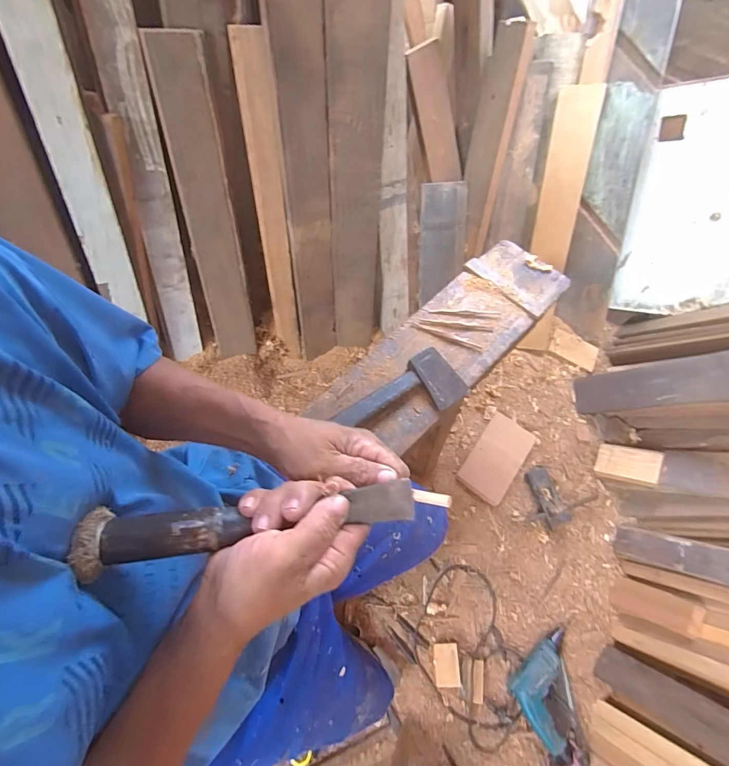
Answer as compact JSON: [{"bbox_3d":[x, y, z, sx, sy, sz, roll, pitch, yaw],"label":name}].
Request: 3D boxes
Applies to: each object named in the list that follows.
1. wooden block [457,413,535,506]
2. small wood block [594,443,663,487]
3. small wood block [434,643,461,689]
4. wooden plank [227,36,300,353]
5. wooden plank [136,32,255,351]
[{"bbox_3d":[0.423,0.241,1.306,0.148,0.031,0.267,34,69,12],"label":"wooden block"},{"bbox_3d":[0.802,0.247,1.240,0.168,0.027,0.106,6,76,46],"label":"small wood block"},{"bbox_3d":[0.220,0.750,1.080,0.063,0.021,0.098,-1,66,-3],"label":"small wood block"},{"bbox_3d":[-0.223,-0.359,0.997,0.067,0.765,0.025,-3,45,-4],"label":"wooden plank"},{"bbox_3d":[-0.343,-0.336,0.923,0.106,0.700,0.025,-18,50,-21],"label":"wooden plank"}]

